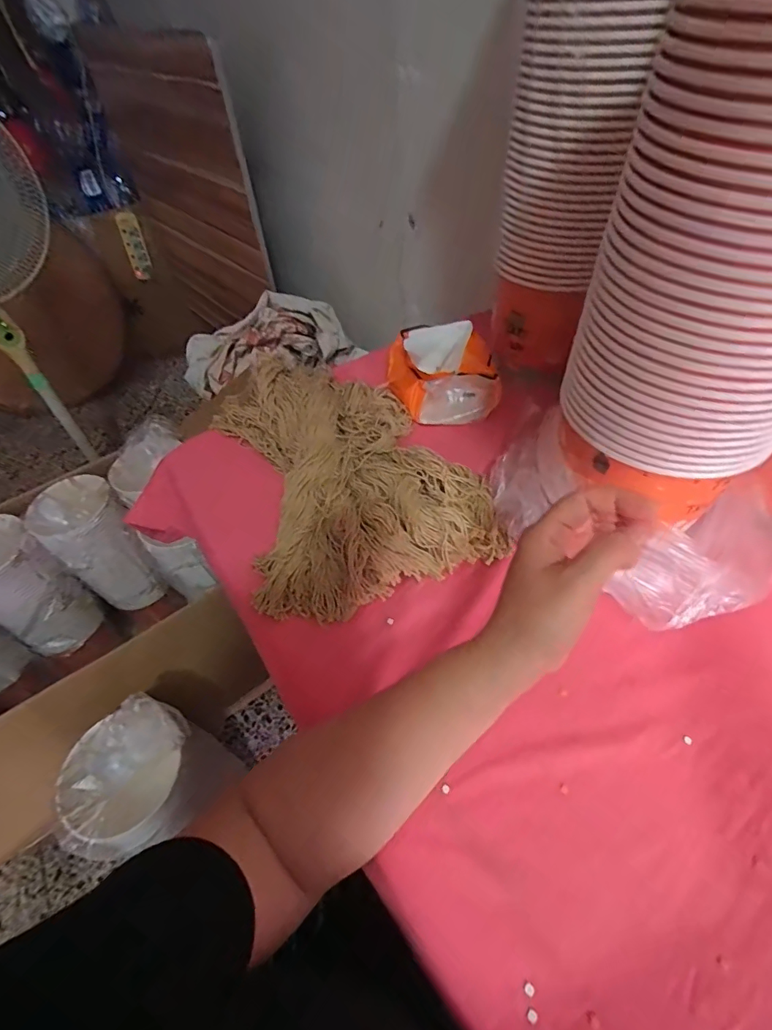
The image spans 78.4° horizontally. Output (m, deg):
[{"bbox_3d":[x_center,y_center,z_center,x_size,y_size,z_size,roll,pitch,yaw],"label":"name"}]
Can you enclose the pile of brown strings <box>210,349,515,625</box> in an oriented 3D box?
[{"bbox_3d":[-0.044,-0.060,0.516,0.243,0.054,0.323,-18,52,-10],"label":"pile of brown strings"}]

